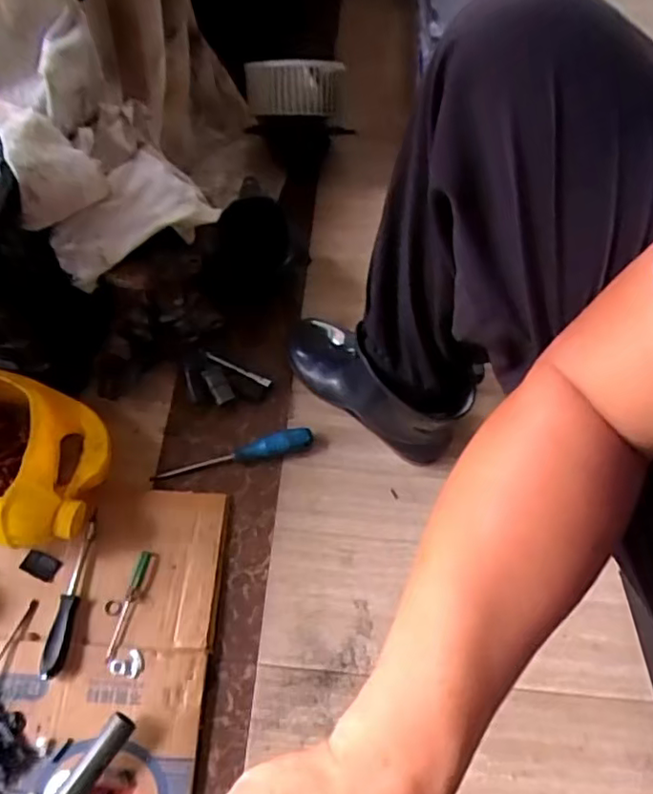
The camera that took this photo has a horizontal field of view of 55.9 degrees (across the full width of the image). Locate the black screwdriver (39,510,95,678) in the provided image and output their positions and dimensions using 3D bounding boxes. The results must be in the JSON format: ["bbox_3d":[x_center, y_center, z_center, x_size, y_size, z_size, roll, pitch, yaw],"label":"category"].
[{"bbox_3d":[-0.271,0.206,0.652,0.018,0.025,0.166,6,65,2],"label":"black screwdriver"}]

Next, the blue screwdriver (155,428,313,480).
[{"bbox_3d":[-0.113,0.068,0.744,0.192,0.031,0.028,-10,65,-5],"label":"blue screwdriver"}]

